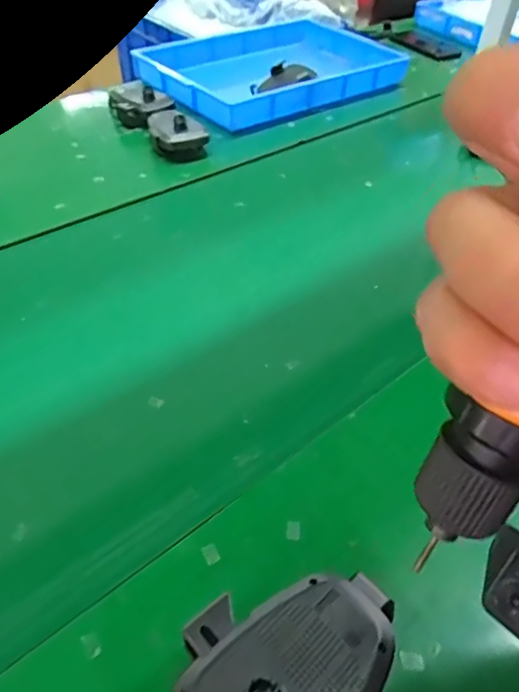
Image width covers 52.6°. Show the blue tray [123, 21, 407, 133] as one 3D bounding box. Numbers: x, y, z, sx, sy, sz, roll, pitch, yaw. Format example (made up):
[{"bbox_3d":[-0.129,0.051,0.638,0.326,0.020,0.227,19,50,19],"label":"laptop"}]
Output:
[{"bbox_3d":[0.029,-0.475,0.906,0.397,0.053,0.315,-28,52,-27],"label":"blue tray"}]

